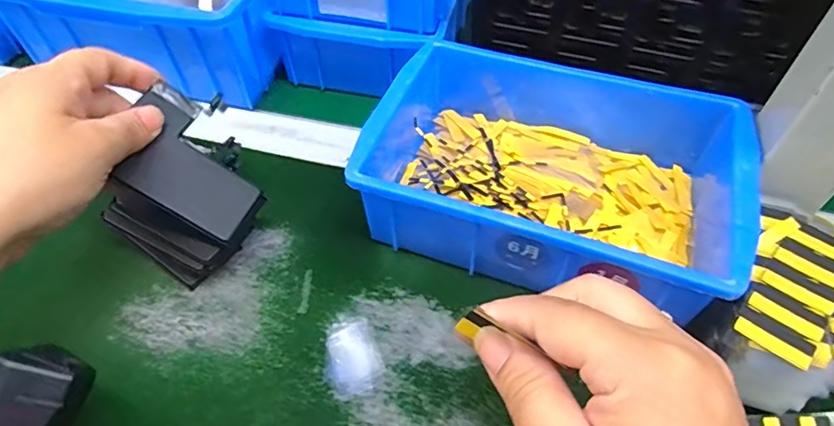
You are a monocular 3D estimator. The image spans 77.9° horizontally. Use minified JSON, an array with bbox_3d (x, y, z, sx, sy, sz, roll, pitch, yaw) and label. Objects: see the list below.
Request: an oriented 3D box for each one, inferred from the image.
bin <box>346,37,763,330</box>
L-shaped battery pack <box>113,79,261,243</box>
[{"bbox_3d":[0.076,-0.021,0.304,0.197,0.065,0.135,17,53,15],"label":"bin"},{"bbox_3d":[-0.121,-0.028,0.279,0.077,0.006,0.058,34,63,-12],"label":"L-shaped battery pack"}]

